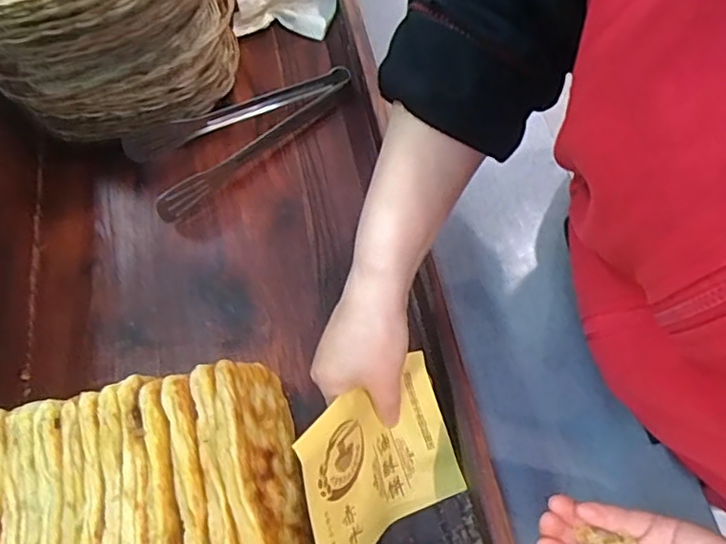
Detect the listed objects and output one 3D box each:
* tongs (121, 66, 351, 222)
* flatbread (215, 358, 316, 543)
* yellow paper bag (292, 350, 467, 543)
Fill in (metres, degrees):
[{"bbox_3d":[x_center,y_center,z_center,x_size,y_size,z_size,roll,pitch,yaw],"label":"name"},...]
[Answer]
[{"bbox_3d":[-0.115,-0.142,0.588,0.226,0.033,0.090,-29,67,-12],"label":"tongs"},{"bbox_3d":[-0.064,0.145,0.412,0.013,0.083,0.175,-26,64,18],"label":"flatbread"},{"bbox_3d":[0.009,0.131,0.399,0.122,0.113,0.027,-29,24,-36],"label":"yellow paper bag"}]

